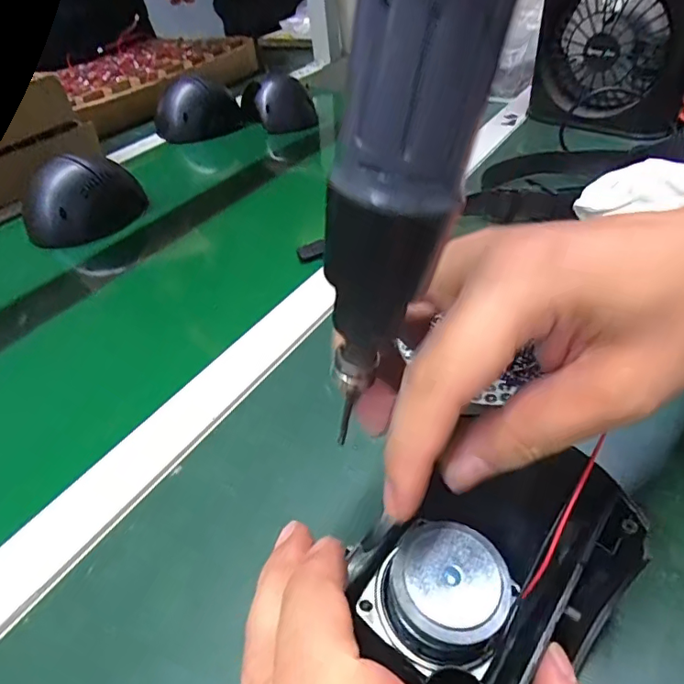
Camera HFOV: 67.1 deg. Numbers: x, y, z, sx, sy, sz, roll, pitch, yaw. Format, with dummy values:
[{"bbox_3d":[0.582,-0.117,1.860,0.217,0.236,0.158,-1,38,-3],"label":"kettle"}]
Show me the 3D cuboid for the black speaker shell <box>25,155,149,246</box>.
[{"bbox_3d":[-0.273,-0.145,0.541,0.113,0.077,0.078,-28,45,-22],"label":"black speaker shell"}]

